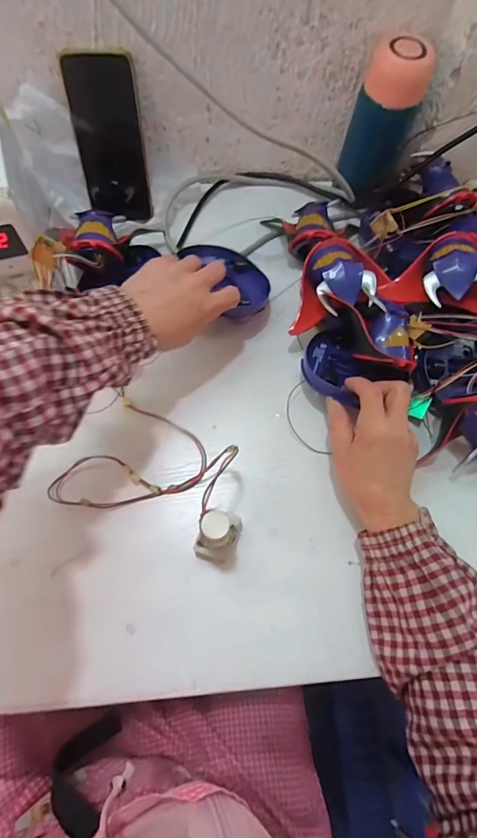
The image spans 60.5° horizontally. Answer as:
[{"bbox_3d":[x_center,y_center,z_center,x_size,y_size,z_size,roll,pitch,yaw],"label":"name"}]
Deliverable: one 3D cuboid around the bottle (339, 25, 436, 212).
[{"bbox_3d":[0.169,-0.342,0.476,0.075,0.143,0.083,22,70,5],"label":"bottle"}]

